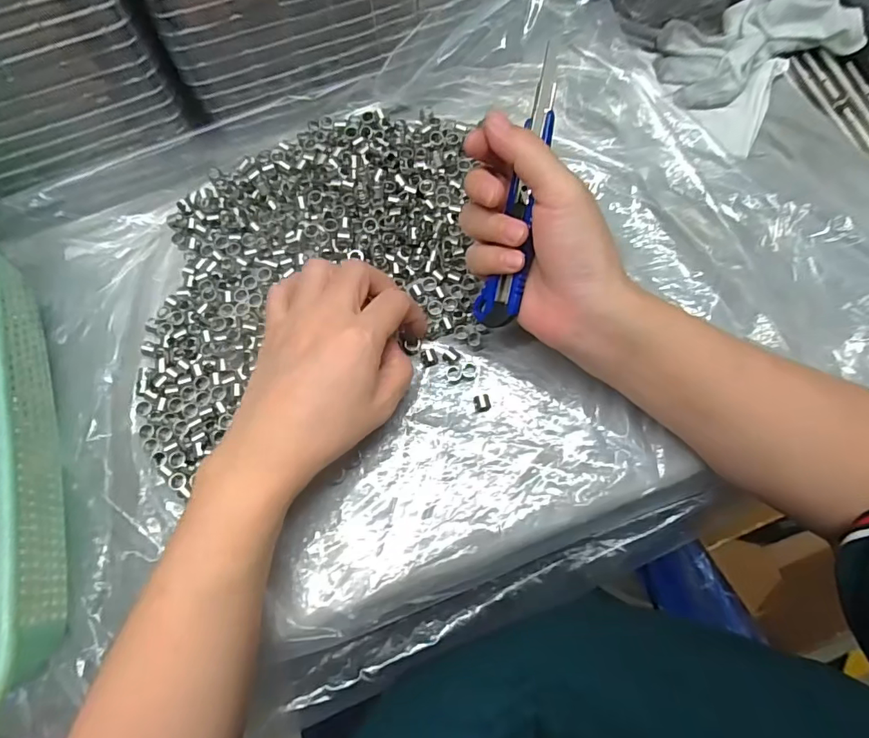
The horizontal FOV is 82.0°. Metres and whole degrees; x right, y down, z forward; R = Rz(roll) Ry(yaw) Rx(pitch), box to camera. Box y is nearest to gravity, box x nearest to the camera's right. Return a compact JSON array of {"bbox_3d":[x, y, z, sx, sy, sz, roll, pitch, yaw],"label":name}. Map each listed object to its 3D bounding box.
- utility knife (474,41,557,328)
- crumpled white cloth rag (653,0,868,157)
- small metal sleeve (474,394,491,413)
[{"bbox_3d":[0.045,-0.093,0.267,0.024,0.018,0.143,9,104,1],"label":"utility knife"},{"bbox_3d":[0.232,-0.236,0.357,0.138,0.033,0.102,-44,82,-10],"label":"crumpled white cloth rag"},{"bbox_3d":[0.031,0.021,0.314,0.011,0.007,0.010,-13,78,-4],"label":"small metal sleeve"}]

